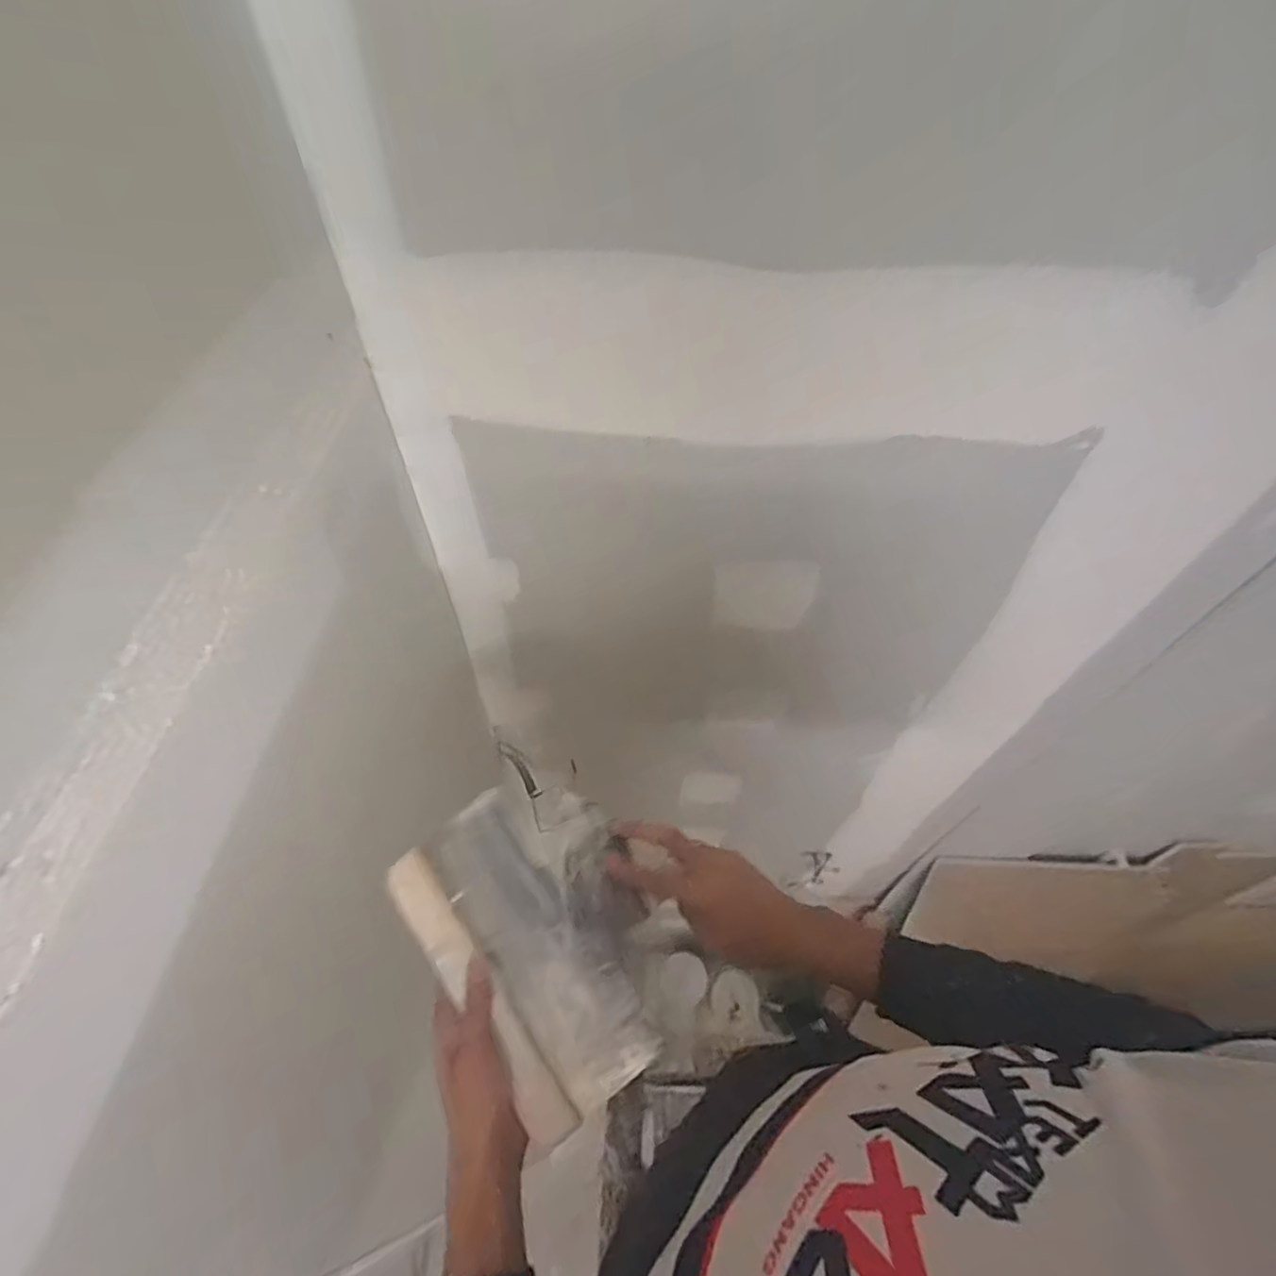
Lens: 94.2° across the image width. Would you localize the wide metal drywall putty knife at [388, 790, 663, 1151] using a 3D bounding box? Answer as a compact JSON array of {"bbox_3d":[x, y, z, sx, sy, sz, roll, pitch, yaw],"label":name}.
[{"bbox_3d":[-0.098,0.258,0.482,0.111,0.043,0.244,-33,74,-24],"label":"wide metal drywall putty knife"}]

